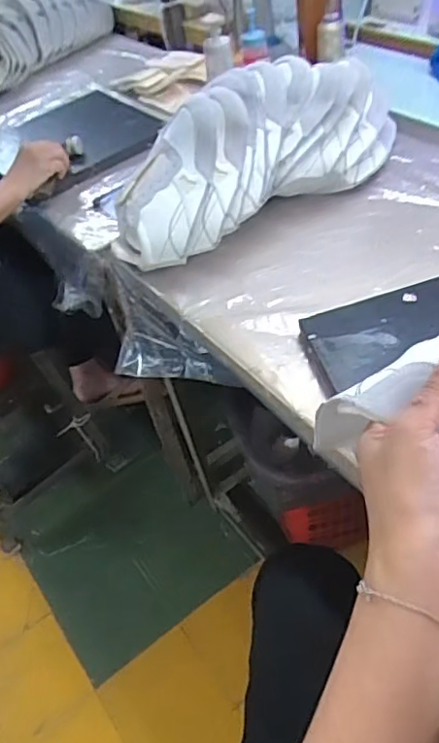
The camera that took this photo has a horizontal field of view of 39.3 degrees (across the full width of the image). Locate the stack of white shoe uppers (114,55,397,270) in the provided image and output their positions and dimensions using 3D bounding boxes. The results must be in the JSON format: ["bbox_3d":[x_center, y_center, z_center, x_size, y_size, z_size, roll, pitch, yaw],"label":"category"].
[{"bbox_3d":[0.072,-0.328,0.899,0.466,0.178,0.143,-34,50,-19],"label":"stack of white shoe uppers"}]

